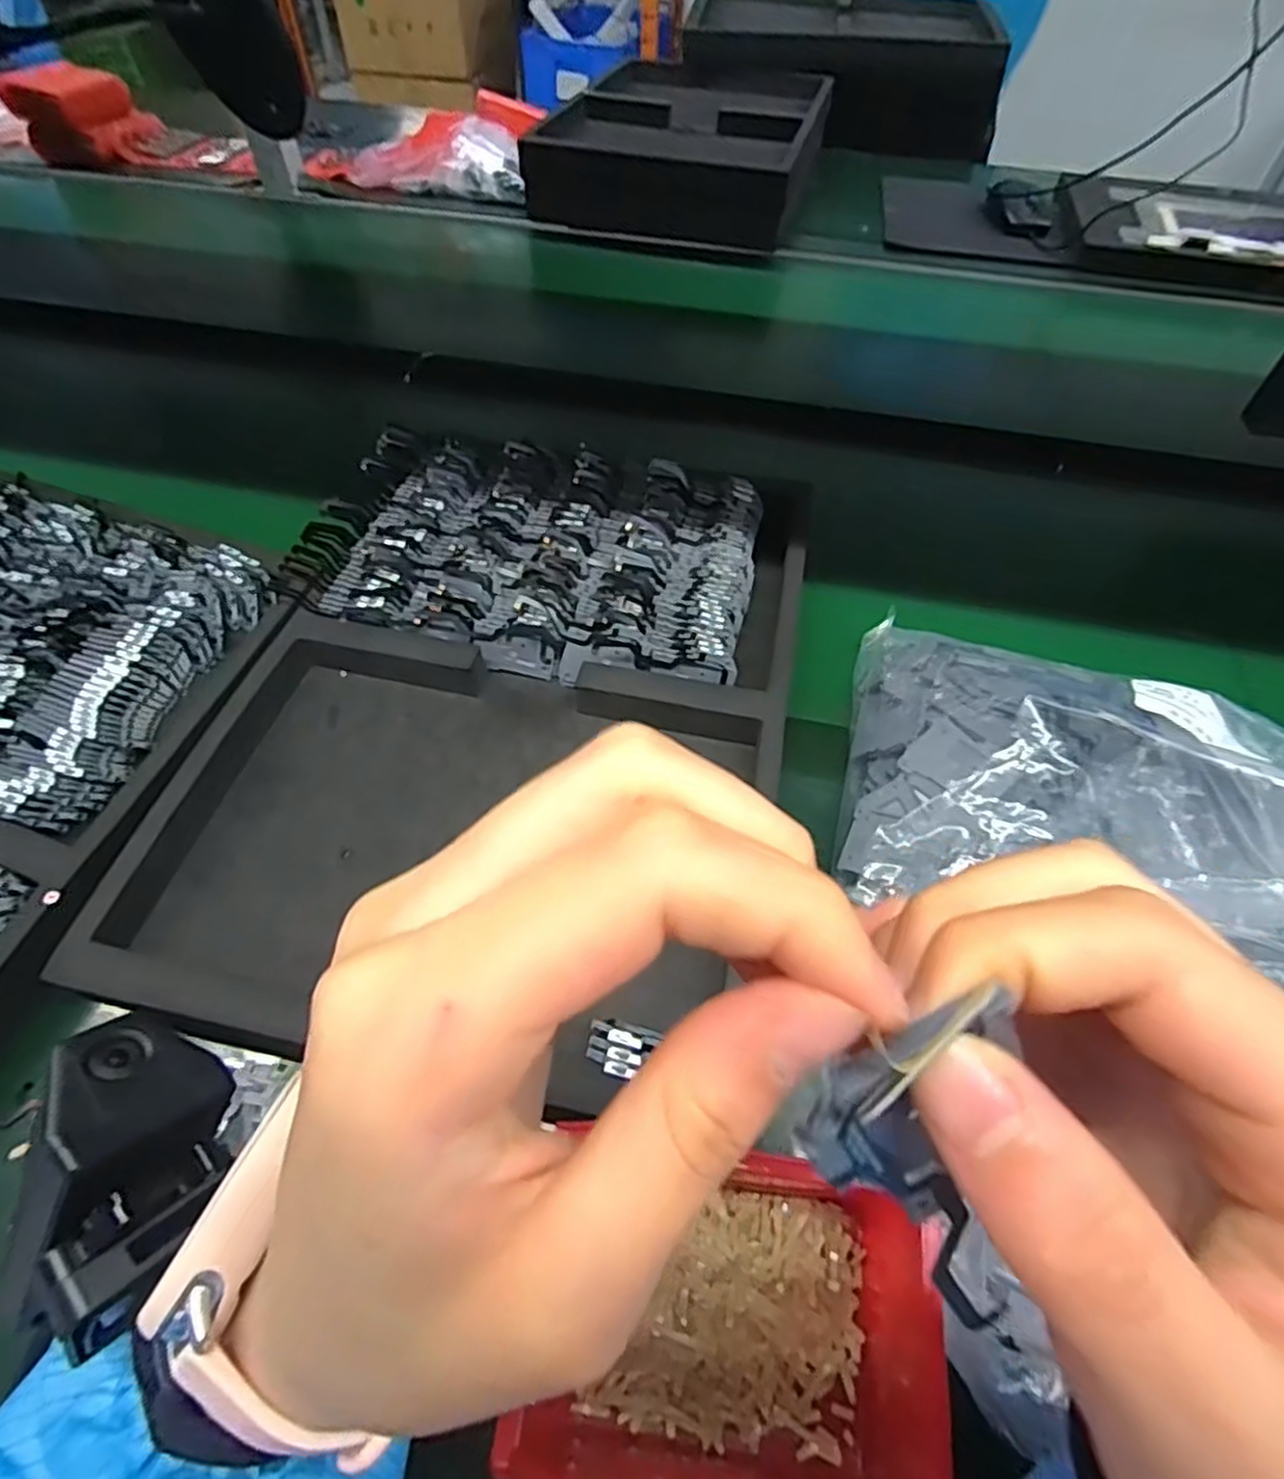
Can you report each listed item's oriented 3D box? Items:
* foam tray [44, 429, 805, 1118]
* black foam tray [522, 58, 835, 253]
[{"bbox_3d":[-0.076,-0.035,0.424,0.312,0.046,0.418,10,55,5],"label":"foam tray"},{"bbox_3d":[0.063,-0.744,0.910,0.299,0.078,0.410,13,55,7],"label":"black foam tray"}]

